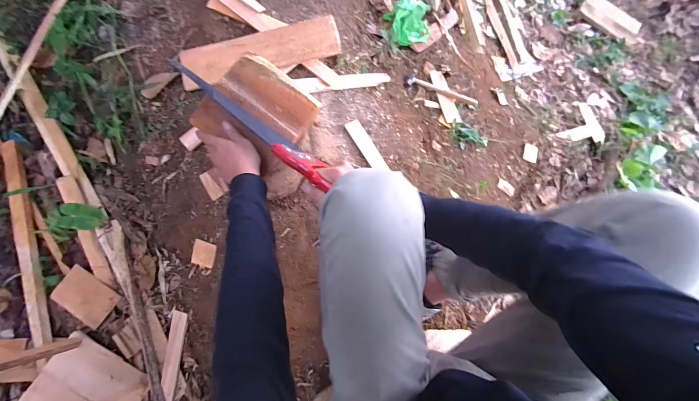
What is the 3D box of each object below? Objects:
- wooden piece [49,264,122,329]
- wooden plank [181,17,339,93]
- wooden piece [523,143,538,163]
[{"bbox_3d":[-0.705,0.257,0.803,0.147,0.014,0.107,38,78,-5],"label":"wooden piece"},{"bbox_3d":[-0.221,-0.371,0.740,0.391,0.022,0.110,-14,79,-6],"label":"wooden plank"},{"bbox_3d":[0.649,-0.170,1.075,0.055,0.012,0.066,14,78,0],"label":"wooden piece"}]

